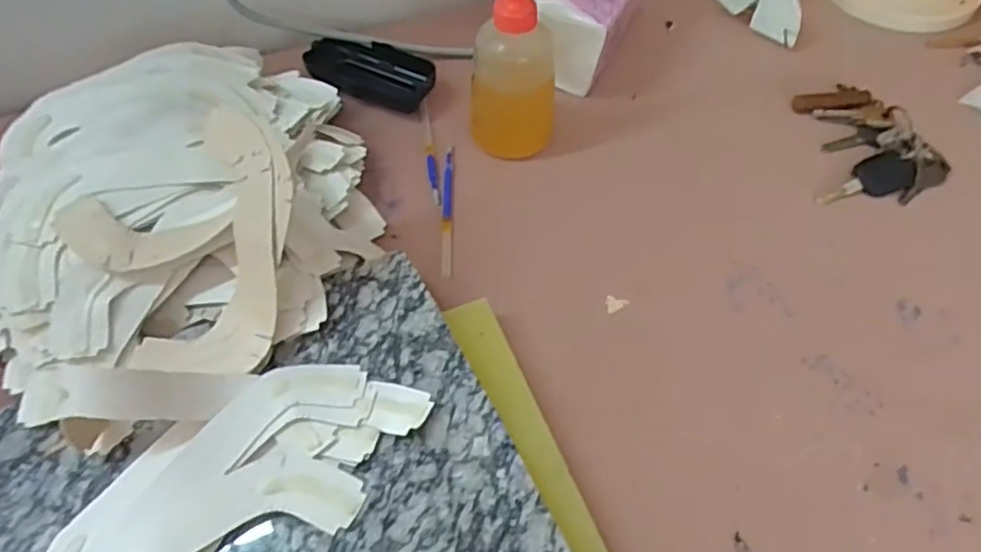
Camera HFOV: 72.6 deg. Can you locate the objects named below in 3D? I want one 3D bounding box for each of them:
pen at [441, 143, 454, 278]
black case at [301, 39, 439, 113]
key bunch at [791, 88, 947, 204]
[{"bbox_3d":[-0.032,-0.050,0.494,0.008,0.005,0.123,-1,56,0],"label":"pen"},{"bbox_3d":[-0.100,-0.173,0.566,0.109,0.024,0.052,16,58,12],"label":"black case"},{"bbox_3d":[0.300,-0.111,0.524,0.095,0.018,0.123,0,56,2],"label":"key bunch"}]

